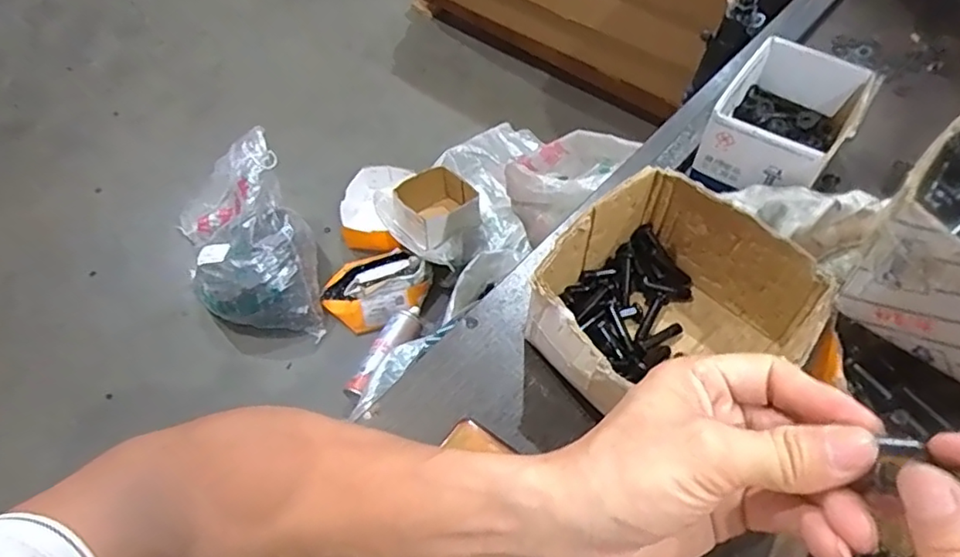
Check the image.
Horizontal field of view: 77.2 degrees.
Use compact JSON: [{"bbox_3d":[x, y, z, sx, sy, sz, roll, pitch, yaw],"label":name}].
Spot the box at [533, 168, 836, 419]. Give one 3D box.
[{"bbox_3d":[0.113,0.023,0.375,0.148,0.078,0.136,-37,61,-21],"label":"box"}]

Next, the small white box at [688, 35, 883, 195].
[{"bbox_3d":[0.236,-0.120,0.479,0.082,0.068,0.119,30,61,21],"label":"small white box"}]

